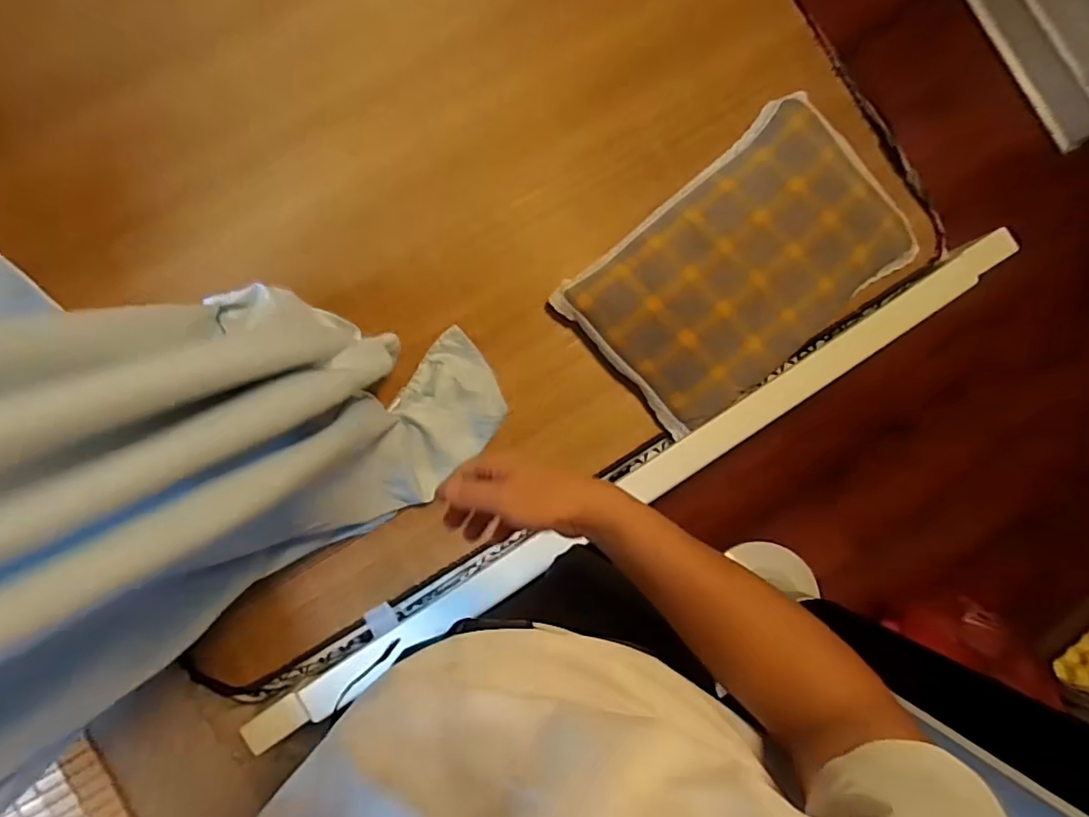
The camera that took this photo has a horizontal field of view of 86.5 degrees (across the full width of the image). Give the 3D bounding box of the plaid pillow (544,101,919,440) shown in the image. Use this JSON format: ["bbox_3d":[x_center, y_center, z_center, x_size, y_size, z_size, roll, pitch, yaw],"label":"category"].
[{"bbox_3d":[0.337,-0.231,0.985,0.540,0.092,0.361,-42,90,-5],"label":"plaid pillow"}]

